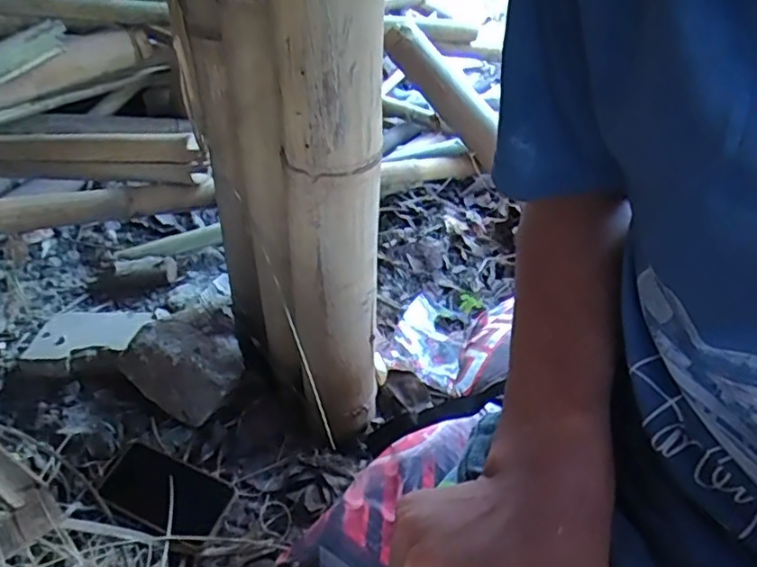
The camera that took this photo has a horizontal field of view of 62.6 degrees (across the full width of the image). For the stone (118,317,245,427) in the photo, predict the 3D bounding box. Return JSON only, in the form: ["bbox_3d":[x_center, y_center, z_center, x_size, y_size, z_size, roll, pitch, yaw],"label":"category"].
[{"bbox_3d":[-0.238,0.110,0.790,0.142,0.118,0.093,-21,46,-25],"label":"stone"}]

